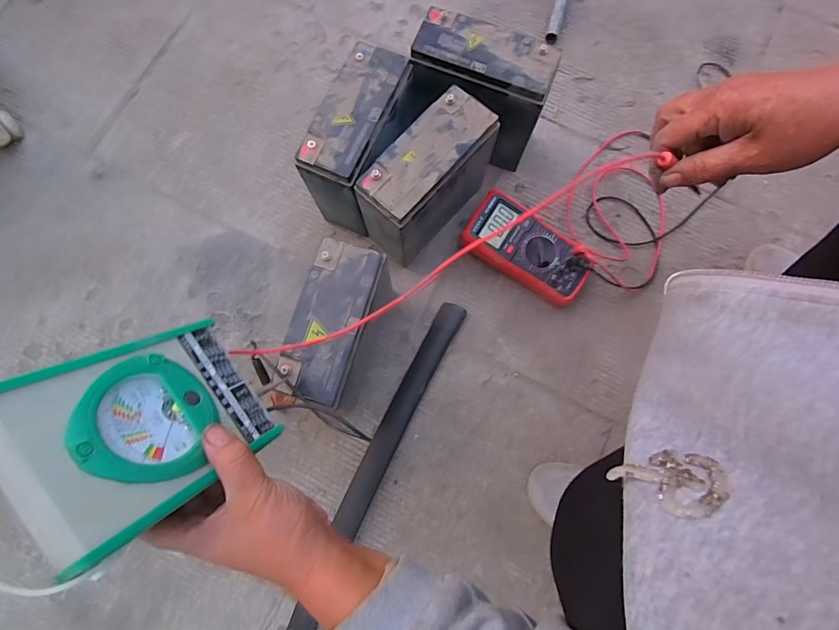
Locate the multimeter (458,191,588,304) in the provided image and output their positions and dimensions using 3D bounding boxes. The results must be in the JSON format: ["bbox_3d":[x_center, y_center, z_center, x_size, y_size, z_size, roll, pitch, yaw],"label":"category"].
[{"bbox_3d":[0.154,-0.095,0.604,0.181,0.052,0.094,31,80,5],"label":"multimeter"}]

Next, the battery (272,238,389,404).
[{"bbox_3d":[-0.094,0.018,0.522,0.081,0.171,0.175,18,79,3],"label":"battery"}]

